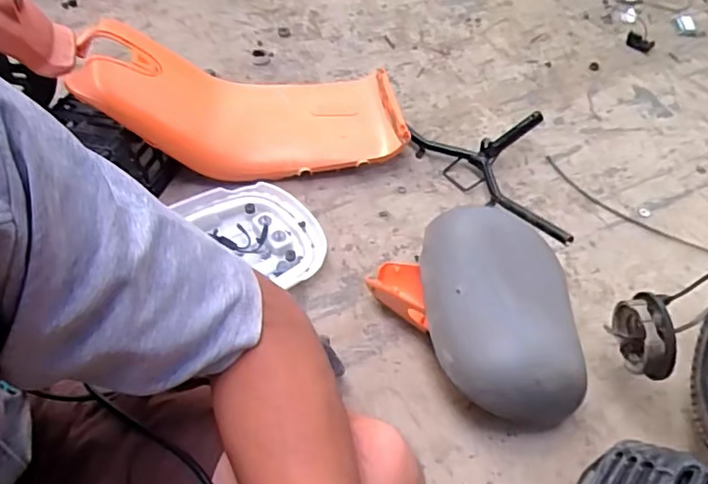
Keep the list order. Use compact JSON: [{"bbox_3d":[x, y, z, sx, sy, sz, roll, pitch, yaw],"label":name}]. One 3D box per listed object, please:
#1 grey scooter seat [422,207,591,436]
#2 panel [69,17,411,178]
[{"bbox_3d":[0.222,0.118,0.929,0.225,0.173,0.346,-1,52,-6],"label":"grey scooter seat"},{"bbox_3d":[-0.218,-0.283,1.191,0.643,0.157,0.276,3,50,-21],"label":"panel"}]

